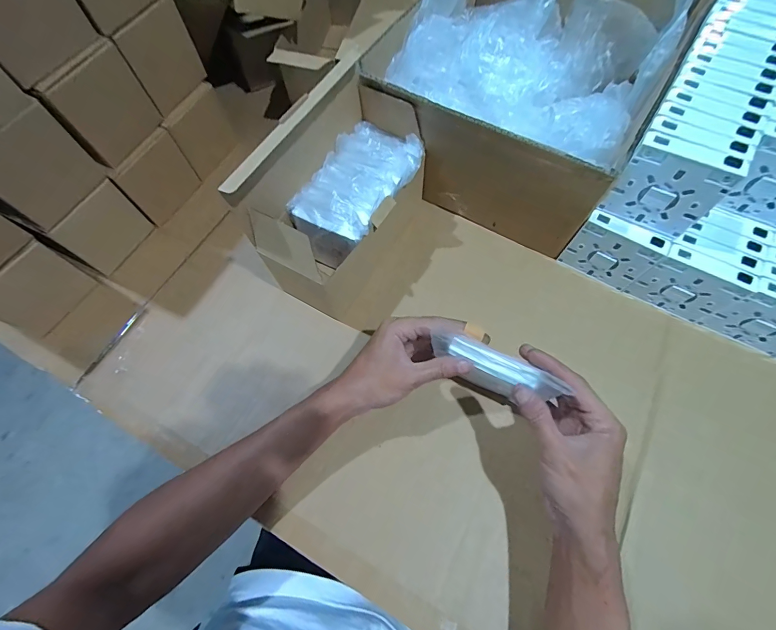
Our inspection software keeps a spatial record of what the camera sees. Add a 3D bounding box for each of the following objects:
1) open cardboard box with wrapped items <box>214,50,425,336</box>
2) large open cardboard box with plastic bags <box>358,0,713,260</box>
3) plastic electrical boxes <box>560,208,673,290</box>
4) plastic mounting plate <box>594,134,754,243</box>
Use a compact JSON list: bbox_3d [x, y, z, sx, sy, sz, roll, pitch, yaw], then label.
[{"bbox_3d":[-0.047,-0.135,0.410,0.123,0.188,0.212,22,71,10],"label":"open cardboard box with wrapped items"},{"bbox_3d":[0.179,-0.299,0.475,0.280,0.155,0.331,29,72,13],"label":"large open cardboard box with plastic bags"},{"bbox_3d":[0.261,-0.074,0.425,0.084,0.078,0.025,26,71,12],"label":"plastic electrical boxes"},{"bbox_3d":[0.271,-0.125,0.355,0.084,0.088,0.025,29,72,13],"label":"plastic mounting plate"}]

